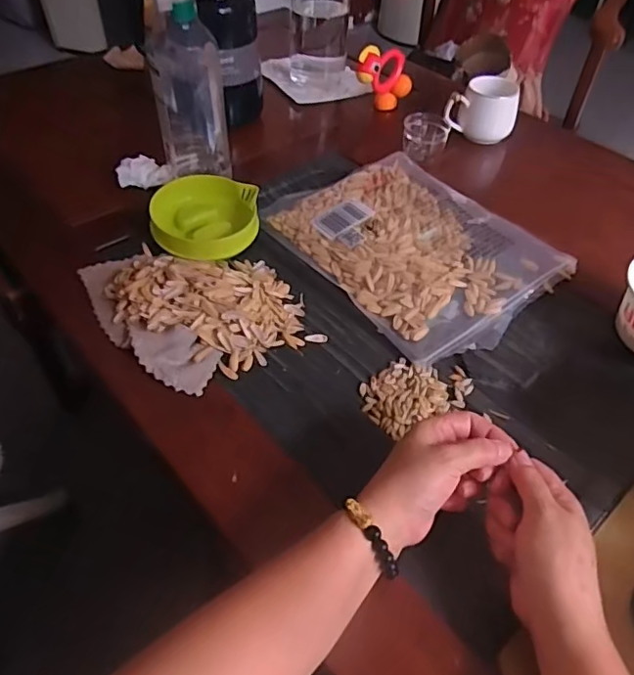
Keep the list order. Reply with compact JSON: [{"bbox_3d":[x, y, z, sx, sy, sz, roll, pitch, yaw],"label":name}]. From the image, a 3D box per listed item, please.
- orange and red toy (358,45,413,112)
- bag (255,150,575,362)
[{"bbox_3d":[0.107,-0.405,0.870,0.041,0.091,0.108,32,55,23],"label":"orange and red toy"},{"bbox_3d":[0.116,-0.114,0.654,0.231,0.031,0.295,-30,56,-25],"label":"bag"}]

